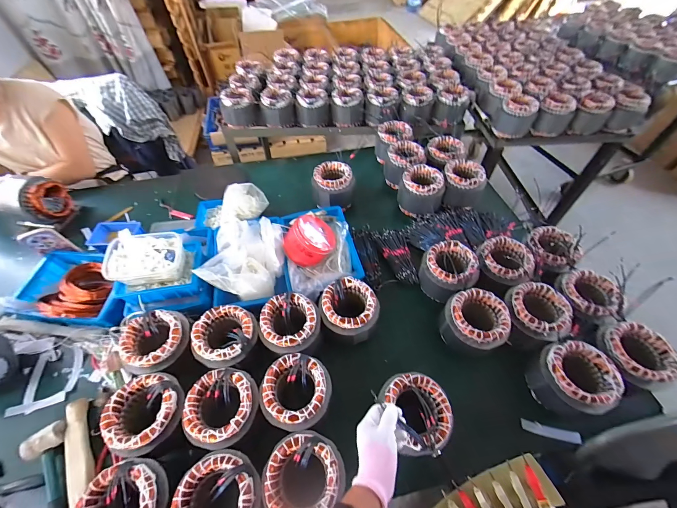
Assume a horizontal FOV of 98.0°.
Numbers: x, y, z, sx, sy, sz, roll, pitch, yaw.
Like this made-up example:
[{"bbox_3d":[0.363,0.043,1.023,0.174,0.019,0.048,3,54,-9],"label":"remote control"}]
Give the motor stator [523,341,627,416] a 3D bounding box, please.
[{"bbox_3d":[0.523,0.286,0.670,0.142,0.127,0.135,26,58,19],"label":"motor stator"}]

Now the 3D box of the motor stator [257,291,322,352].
[{"bbox_3d":[-0.119,0.169,0.719,0.142,0.059,0.130,-12,54,-7],"label":"motor stator"}]

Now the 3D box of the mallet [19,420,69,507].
[{"bbox_3d":[-0.579,0.481,0.592,0.082,0.051,0.260,-26,57,-17],"label":"mallet"}]

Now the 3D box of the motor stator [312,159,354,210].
[{"bbox_3d":[-0.017,-0.237,1.042,0.140,0.119,0.146,-1,53,1],"label":"motor stator"}]

